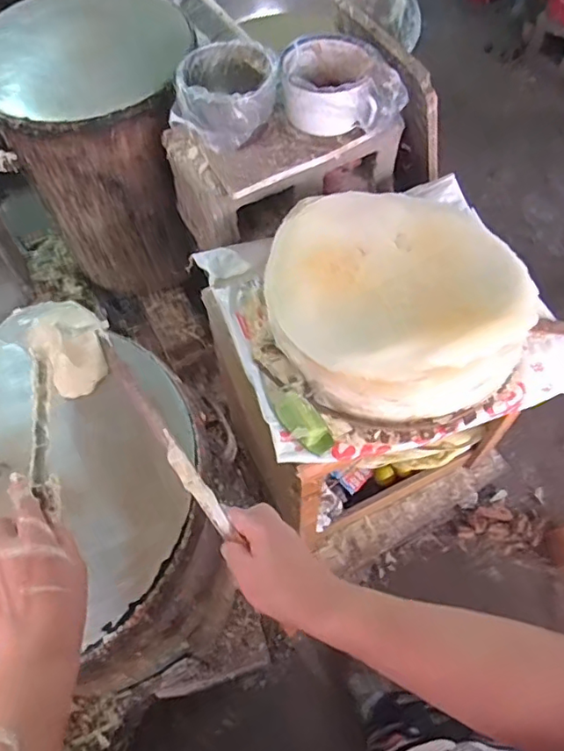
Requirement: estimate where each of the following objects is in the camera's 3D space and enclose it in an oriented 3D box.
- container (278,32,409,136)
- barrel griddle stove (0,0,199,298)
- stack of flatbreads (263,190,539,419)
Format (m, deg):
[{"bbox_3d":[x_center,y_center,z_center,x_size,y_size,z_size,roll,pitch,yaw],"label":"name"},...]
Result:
[{"bbox_3d":[0.091,-0.480,0.908,0.190,0.085,0.160,-6,61,-2],"label":"container"},{"bbox_3d":[-0.346,-0.441,1.146,0.361,0.482,0.348,-29,64,-14],"label":"barrel griddle stove"},{"bbox_3d":[0.163,-0.119,0.812,0.368,0.112,0.367,-11,61,-5],"label":"stack of flatbreads"}]

